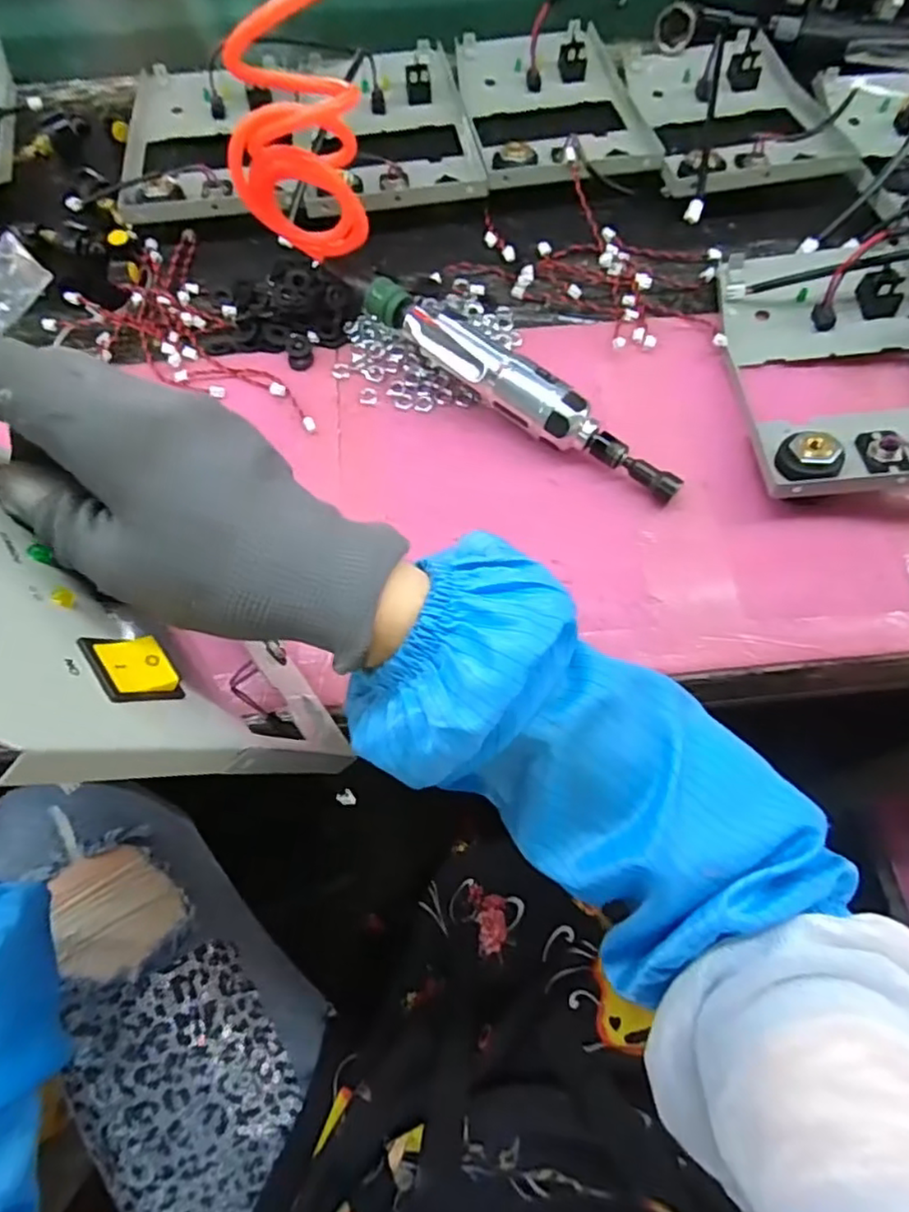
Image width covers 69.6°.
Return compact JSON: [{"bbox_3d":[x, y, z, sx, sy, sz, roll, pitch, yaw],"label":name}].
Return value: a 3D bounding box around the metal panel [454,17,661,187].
[{"bbox_3d":[0.091,-0.453,0.582,0.150,0.034,0.229,-7,67,0],"label":"metal panel"}]

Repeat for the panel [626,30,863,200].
[{"bbox_3d":[0.244,-0.437,0.573,0.156,0.028,0.252,-4,67,1],"label":"panel"}]

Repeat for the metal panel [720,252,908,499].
[{"bbox_3d":[0.272,-0.168,0.444,0.153,0.043,0.222,0,67,3],"label":"metal panel"}]

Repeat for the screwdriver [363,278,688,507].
[{"bbox_3d":[0.040,-0.145,0.446,0.249,0.045,0.034,36,73,16],"label":"screwdriver"}]

